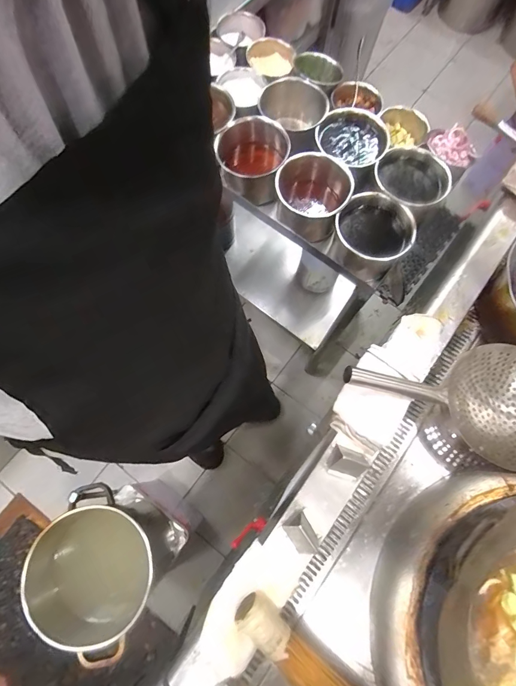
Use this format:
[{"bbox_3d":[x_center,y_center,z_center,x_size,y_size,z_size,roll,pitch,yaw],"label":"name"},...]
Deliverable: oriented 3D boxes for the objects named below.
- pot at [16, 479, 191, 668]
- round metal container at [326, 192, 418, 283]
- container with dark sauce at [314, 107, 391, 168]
[{"bbox_3d":[-0.354,0.510,0.889,0.268,0.267,0.251,35,74,9],"label":"pot"},{"bbox_3d":[0.230,-0.219,0.775,0.142,0.102,0.146,1,72,-2],"label":"round metal container"},{"bbox_3d":[0.202,-0.444,0.828,0.148,0.057,0.149,1,72,-2],"label":"container with dark sauce"}]

